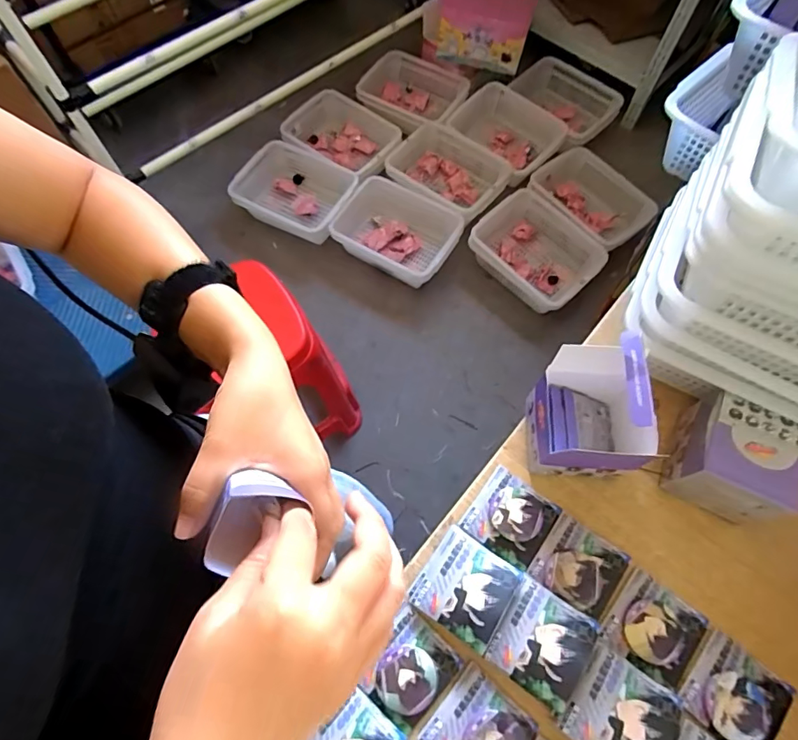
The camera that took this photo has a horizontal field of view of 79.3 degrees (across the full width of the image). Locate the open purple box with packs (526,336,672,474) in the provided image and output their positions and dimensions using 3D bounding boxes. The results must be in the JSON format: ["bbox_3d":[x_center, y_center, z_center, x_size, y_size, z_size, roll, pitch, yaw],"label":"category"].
[{"bbox_3d":[0.198,0.038,0.484,0.101,0.173,0.107,5,66,1],"label":"open purple box with packs"}]

